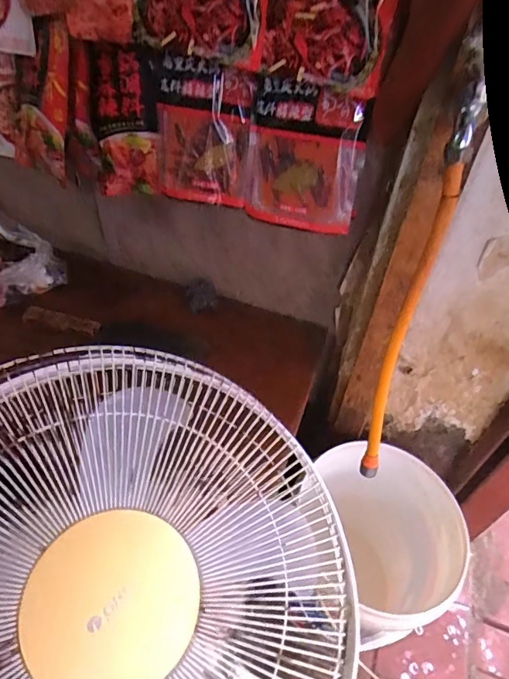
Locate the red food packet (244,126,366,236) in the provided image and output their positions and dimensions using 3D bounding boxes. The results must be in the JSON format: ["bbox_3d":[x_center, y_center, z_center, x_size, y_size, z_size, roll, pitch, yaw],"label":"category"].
[{"bbox_3d":[0.067,-0.227,0.671,0.161,0.125,0.039,17,49,10],"label":"red food packet"}]

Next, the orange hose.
[{"bbox_3d":[0.165,0.014,0.519,0.038,0.389,0.090,17,49,10],"label":"orange hose"}]

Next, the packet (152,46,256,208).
[{"bbox_3d":[-0.082,-0.301,0.684,0.150,0.204,0.033,17,40,10],"label":"packet"}]

